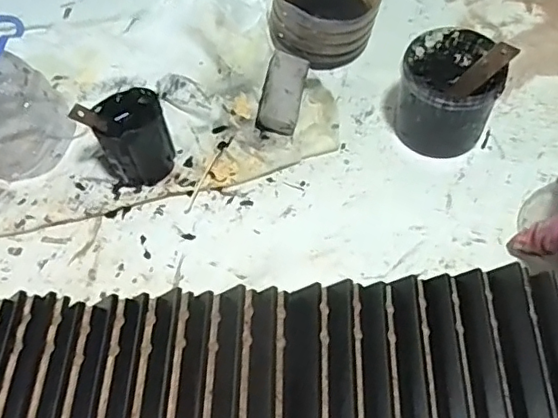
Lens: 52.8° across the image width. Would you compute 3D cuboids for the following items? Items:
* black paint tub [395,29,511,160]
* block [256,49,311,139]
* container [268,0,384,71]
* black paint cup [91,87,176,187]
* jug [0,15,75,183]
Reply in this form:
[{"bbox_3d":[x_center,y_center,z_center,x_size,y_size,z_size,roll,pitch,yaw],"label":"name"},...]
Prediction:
[{"bbox_3d":[0.142,-0.096,0.478,0.073,0.077,0.081,17,60,13],"label":"black paint tub"},{"bbox_3d":[0.004,-0.104,0.494,0.033,0.021,0.075,11,73,9],"label":"block"},{"bbox_3d":[0.047,-0.196,0.547,0.100,0.069,0.113,7,59,7],"label":"container"},{"bbox_3d":[-0.118,-0.060,0.463,0.054,0.067,0.057,-1,58,2],"label":"black paint cup"},{"bbox_3d":[-0.235,-0.091,0.455,0.097,0.125,0.088,-33,62,-17],"label":"jug"}]

